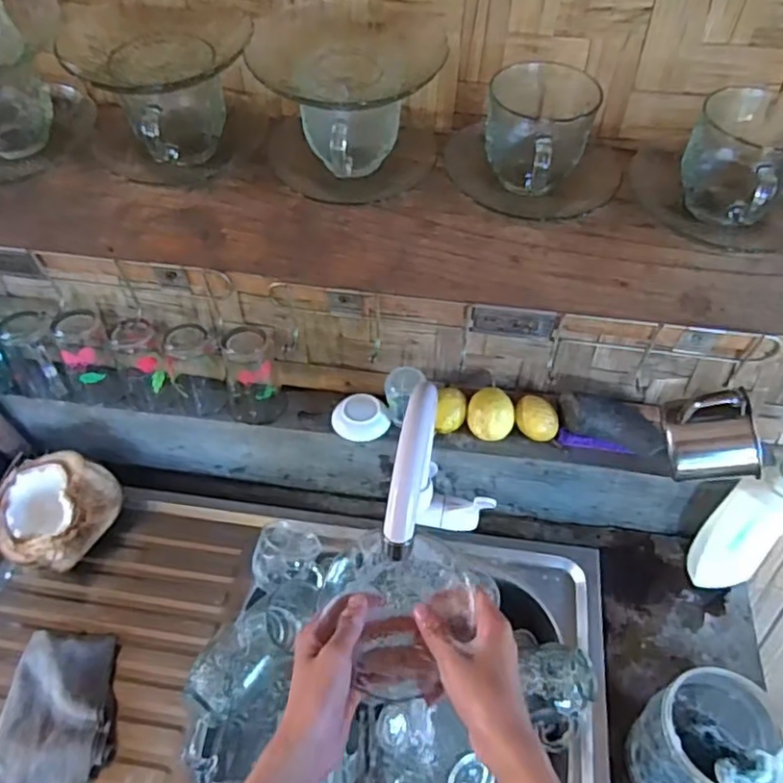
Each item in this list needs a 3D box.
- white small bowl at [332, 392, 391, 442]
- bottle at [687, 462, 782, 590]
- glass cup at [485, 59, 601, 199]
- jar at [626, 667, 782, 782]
[{"bbox_3d":[-0.039,0.031,0.749,0.061,0.023,0.066,-1,53,1],"label":"white small bowl"},{"bbox_3d":[0.381,0.138,0.655,0.062,0.228,0.068,-32,58,-21],"label":"bottle"},{"bbox_3d":[0.108,-0.188,0.470,0.076,0.077,0.092,14,54,11],"label":"glass cup"},{"bbox_3d":[0.281,0.318,0.572,0.116,0.151,0.093,-27,57,-18],"label":"jar"}]

